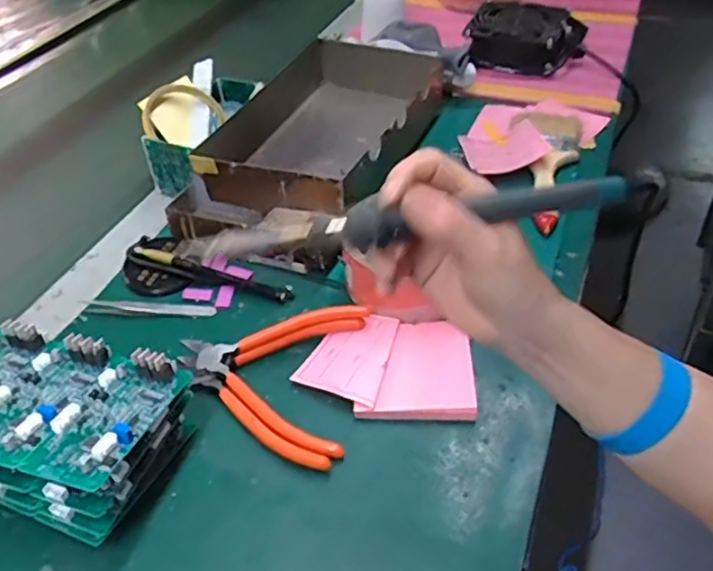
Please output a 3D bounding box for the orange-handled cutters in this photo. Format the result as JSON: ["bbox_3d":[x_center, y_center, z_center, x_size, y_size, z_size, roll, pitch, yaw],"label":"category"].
[{"bbox_3d":[-0.067,0.064,0.478,0.130,0.013,0.140,2,43,8],"label":"orange-handled cutters"}]

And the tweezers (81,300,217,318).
[{"bbox_3d":[-0.175,0.019,0.547,0.110,0.010,0.013,0,43,5],"label":"tweezers"}]

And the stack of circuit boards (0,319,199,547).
[{"bbox_3d":[-0.217,0.087,0.424,0.193,0.079,0.101,10,45,16],"label":"stack of circuit boards"}]

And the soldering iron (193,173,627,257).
[{"bbox_3d":[0.024,-0.028,0.291,0.193,0.030,0.021,-9,43,-4],"label":"soldering iron"}]

